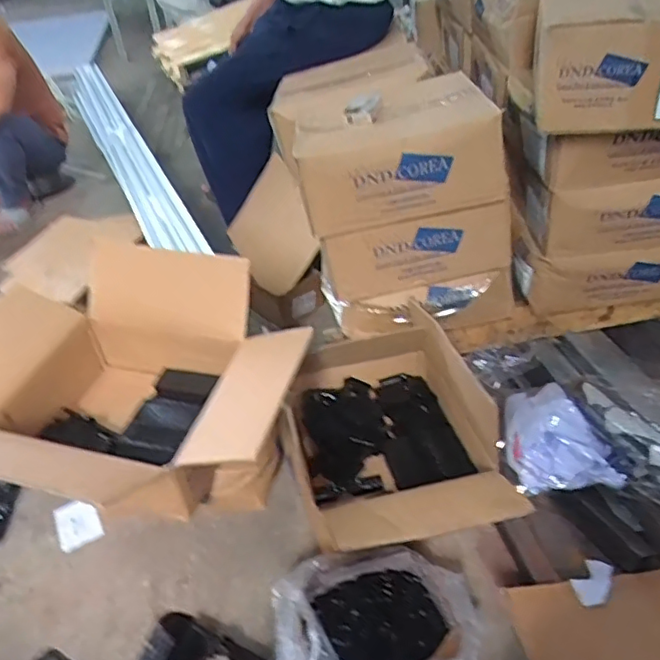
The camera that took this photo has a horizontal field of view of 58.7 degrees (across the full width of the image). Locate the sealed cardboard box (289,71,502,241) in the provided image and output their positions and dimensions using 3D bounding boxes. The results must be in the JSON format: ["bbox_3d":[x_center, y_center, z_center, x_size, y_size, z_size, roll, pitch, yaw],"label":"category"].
[{"bbox_3d":[0.102,-0.323,0.999,0.303,0.153,0.352,-5,37,2],"label":"sealed cardboard box"}]

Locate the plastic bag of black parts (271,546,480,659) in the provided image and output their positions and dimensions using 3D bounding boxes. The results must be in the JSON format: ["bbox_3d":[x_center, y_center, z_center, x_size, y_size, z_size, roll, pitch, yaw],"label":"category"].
[{"bbox_3d":[0.062,0.407,0.774,0.264,0.120,0.212,-6,37,1],"label":"plastic bag of black parts"}]

